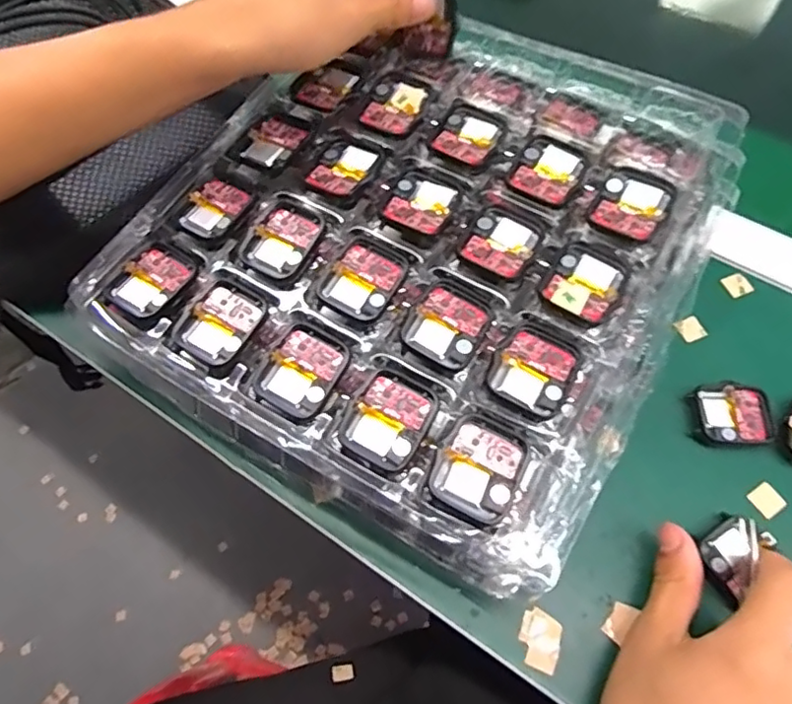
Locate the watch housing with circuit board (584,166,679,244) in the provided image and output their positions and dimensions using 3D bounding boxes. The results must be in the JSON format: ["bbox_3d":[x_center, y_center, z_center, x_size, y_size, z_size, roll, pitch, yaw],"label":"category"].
[{"bbox_3d":[0.127,-0.079,0.316,0.036,0.009,0.041,30,68,15],"label":"watch housing with circuit board"}]

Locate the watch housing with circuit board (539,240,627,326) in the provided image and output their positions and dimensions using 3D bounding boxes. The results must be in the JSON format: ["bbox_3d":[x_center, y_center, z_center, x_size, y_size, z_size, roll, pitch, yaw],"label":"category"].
[{"bbox_3d":[0.097,-0.035,0.301,0.036,0.004,0.042,31,68,16],"label":"watch housing with circuit board"}]

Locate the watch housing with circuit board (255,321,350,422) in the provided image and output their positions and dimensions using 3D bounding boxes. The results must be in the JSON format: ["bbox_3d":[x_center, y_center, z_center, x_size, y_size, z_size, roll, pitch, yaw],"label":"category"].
[{"bbox_3d":[-0.044,0.010,0.289,0.036,0.010,0.043,29,67,15],"label":"watch housing with circuit board"}]

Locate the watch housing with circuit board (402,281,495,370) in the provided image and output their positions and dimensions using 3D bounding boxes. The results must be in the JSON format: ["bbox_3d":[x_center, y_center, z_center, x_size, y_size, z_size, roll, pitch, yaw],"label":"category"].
[{"bbox_3d":[0.026,-0.014,0.295,0.036,0.005,0.039,28,67,15],"label":"watch housing with circuit board"}]

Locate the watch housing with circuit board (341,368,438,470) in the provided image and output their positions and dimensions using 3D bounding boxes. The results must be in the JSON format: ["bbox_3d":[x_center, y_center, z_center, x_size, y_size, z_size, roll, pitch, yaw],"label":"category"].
[{"bbox_3d":[-0.003,0.031,0.276,0.036,0.009,0.041,29,67,15],"label":"watch housing with circuit board"}]

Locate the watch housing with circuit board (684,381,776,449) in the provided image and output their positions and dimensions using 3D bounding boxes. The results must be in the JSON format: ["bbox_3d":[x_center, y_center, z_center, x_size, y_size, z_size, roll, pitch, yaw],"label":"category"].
[{"bbox_3d":[0.200,0.037,0.354,0.045,0.006,0.038,-1,63,1],"label":"watch housing with circuit board"}]

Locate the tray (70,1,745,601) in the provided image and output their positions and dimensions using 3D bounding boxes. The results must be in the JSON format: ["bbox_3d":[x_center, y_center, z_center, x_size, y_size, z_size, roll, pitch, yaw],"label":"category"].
[{"bbox_3d":[0.022,-0.065,0.336,0.283,0.043,0.290,31,71,16],"label":"tray"}]

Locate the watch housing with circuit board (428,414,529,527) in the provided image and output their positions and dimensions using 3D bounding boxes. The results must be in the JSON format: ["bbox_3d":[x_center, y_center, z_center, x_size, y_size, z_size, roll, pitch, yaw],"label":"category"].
[{"bbox_3d":[0.038,0.052,0.265,0.036,0.009,0.041,26,67,14],"label":"watch housing with circuit board"}]

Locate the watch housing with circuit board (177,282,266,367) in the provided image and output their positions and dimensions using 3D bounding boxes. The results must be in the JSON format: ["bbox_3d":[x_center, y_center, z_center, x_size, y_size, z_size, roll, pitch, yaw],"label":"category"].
[{"bbox_3d":[-0.088,-0.014,0.300,0.034,0.007,0.040,27,67,14],"label":"watch housing with circuit board"}]

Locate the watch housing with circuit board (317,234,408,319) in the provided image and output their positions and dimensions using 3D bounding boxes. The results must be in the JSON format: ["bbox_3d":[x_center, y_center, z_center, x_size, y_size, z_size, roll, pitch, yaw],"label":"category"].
[{"bbox_3d":[-0.016,-0.039,0.306,0.036,0.005,0.041,27,67,14],"label":"watch housing with circuit board"}]

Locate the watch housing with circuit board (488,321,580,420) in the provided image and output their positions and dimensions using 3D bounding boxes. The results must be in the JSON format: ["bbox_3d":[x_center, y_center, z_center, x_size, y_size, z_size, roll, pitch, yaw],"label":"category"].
[{"bbox_3d":[0.067,0.009,0.284,0.037,0.005,0.042,32,68,16],"label":"watch housing with circuit board"}]

